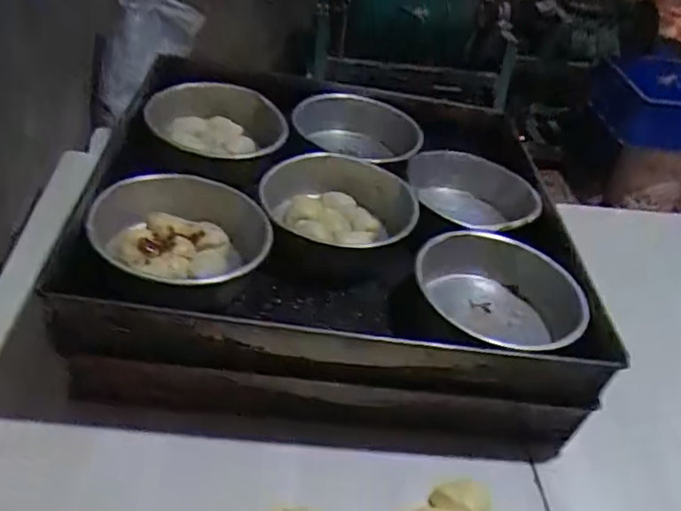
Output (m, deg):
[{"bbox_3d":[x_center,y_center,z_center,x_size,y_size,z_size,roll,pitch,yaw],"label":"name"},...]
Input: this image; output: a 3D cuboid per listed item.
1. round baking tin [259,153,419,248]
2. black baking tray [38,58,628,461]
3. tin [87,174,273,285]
[{"bbox_3d":[-0.004,-0.042,0.649,0.161,0.060,0.149,12,38,5],"label":"round baking tin"},{"bbox_3d":[-0.009,-0.042,0.690,0.463,0.138,0.495,4,36,-3],"label":"black baking tray"},{"bbox_3d":[-0.141,-0.016,0.563,0.154,0.053,0.156,-1,39,-12],"label":"tin"}]

